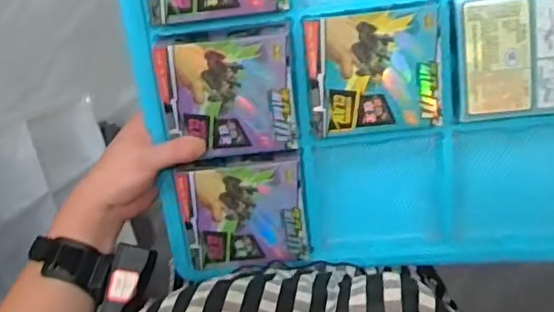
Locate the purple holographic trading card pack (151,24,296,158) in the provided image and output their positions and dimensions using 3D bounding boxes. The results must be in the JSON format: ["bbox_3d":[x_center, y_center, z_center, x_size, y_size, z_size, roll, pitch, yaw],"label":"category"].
[{"bbox_3d":[-0.042,-0.052,0.507,0.112,0.028,0.105,-3,116,2],"label":"purple holographic trading card pack"}]

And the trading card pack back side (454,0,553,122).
[{"bbox_3d":[0.209,-0.085,0.490,0.109,0.011,0.099,-3,97,5],"label":"trading card pack back side"}]

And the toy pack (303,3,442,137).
[{"bbox_3d":[0.083,-0.071,0.496,0.112,0.023,0.100,-6,97,5],"label":"toy pack"}]

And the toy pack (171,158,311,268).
[{"bbox_3d":[-0.029,0.054,0.540,0.111,0.015,0.101,-6,113,2],"label":"toy pack"}]

